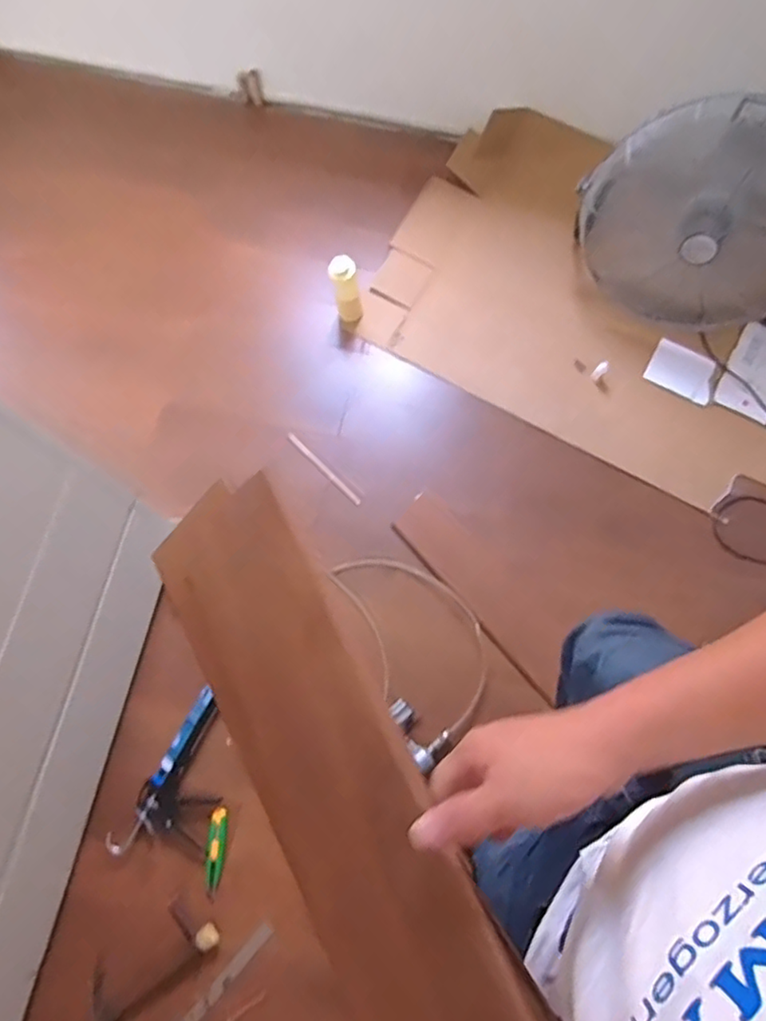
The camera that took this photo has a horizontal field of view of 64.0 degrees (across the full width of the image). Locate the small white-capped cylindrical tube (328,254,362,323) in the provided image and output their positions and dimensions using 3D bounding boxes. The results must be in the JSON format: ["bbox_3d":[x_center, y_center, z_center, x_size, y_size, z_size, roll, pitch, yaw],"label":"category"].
[{"bbox_3d":[-0.094,-0.550,1.539,0.066,0.185,0.077,-12,77,-3],"label":"small white-capped cylindrical tube"}]

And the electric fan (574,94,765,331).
[{"bbox_3d":[0.721,-0.636,1.369,0.536,0.512,0.165,23,77,5],"label":"electric fan"}]

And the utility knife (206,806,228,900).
[{"bbox_3d":[-0.352,0.722,1.293,0.036,0.016,0.178,2,77,0],"label":"utility knife"}]

